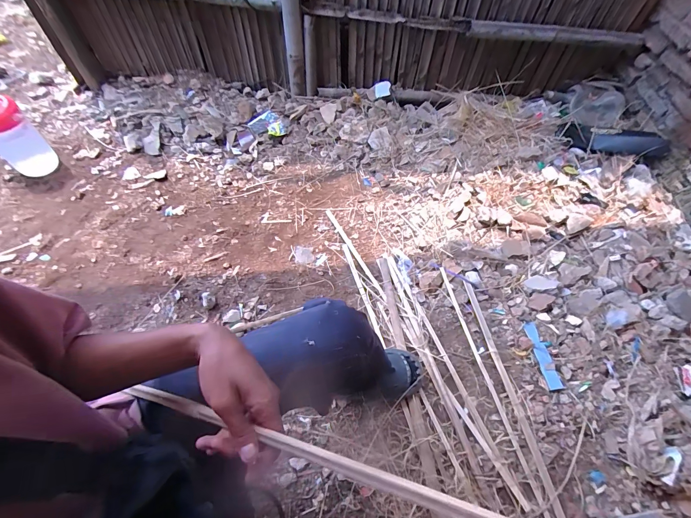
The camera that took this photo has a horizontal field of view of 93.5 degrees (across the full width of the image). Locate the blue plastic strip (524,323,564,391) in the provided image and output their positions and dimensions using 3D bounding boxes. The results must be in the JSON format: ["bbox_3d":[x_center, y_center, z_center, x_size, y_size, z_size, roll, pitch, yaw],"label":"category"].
[{"bbox_3d":[0.576,0.281,0.951,0.046,0.025,0.188,-10,59,-5],"label":"blue plastic strip"}]

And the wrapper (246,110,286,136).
[{"bbox_3d":[-0.344,-0.576,1.405,0.137,0.015,0.129,-31,86,-17],"label":"wrapper"}]

